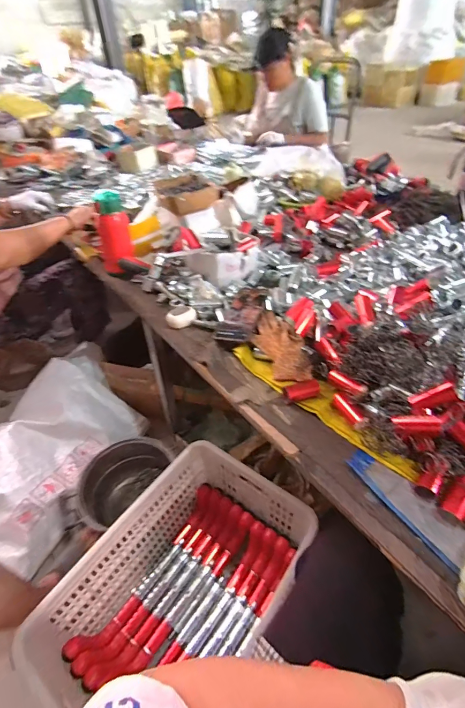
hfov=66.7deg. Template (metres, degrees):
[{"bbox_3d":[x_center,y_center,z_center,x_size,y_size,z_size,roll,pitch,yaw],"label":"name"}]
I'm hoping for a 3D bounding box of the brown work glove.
[{"bbox_3d":[0.090,-0.021,0.692,0.093,0.049,0.183,-11,43,-8],"label":"brown work glove"}]

